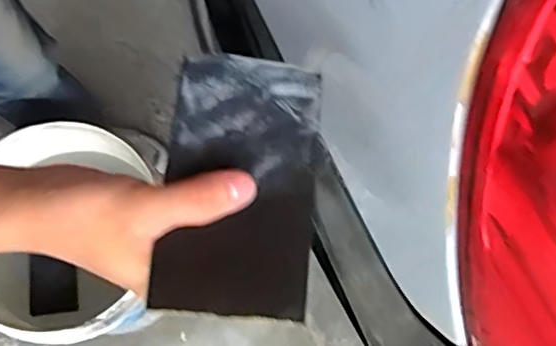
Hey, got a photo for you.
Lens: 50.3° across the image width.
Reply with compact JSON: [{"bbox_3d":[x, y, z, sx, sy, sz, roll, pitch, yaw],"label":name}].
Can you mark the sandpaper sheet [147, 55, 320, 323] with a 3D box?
[{"bbox_3d":[-0.019,0.004,0.302,0.074,0.006,0.133,4,72,1],"label":"sandpaper sheet"}]

